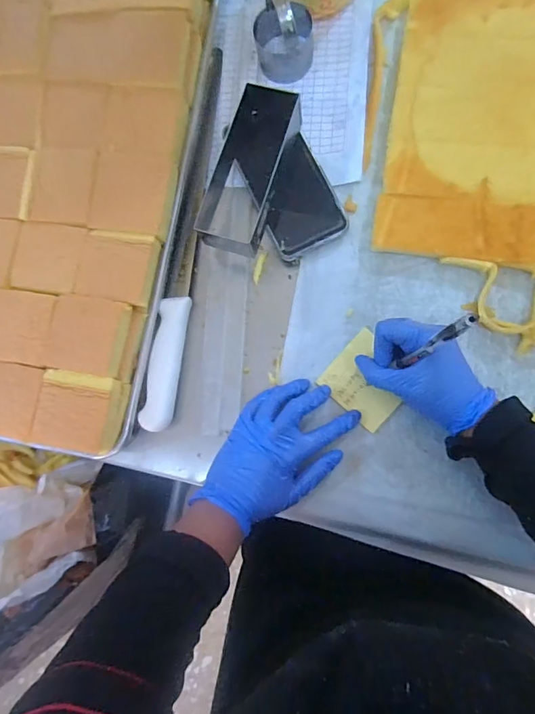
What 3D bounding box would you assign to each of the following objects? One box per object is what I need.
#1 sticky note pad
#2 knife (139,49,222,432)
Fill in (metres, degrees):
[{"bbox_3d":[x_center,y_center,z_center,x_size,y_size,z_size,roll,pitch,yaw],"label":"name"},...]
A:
[{"bbox_3d":[0.100,0.024,0.420,0.075,0.009,0.071,42,88,8],"label":"sticky note pad"},{"bbox_3d":[-0.089,-0.134,0.480,0.028,0.047,0.429,7,84,9],"label":"knife"}]

